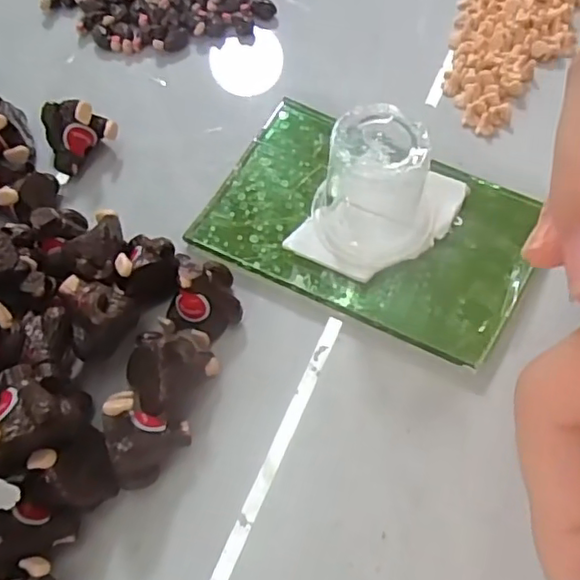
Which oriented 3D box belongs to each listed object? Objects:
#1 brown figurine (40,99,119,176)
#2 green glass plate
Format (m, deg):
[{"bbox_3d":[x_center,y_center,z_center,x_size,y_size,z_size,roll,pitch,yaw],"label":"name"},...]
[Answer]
[{"bbox_3d":[-0.073,-0.054,0.215,0.023,0.022,0.019,-16,65,-6],"label":"brown figurine"},{"bbox_3d":[0.026,-0.022,0.201,0.102,0.009,0.067,27,68,14],"label":"green glass plate"}]

